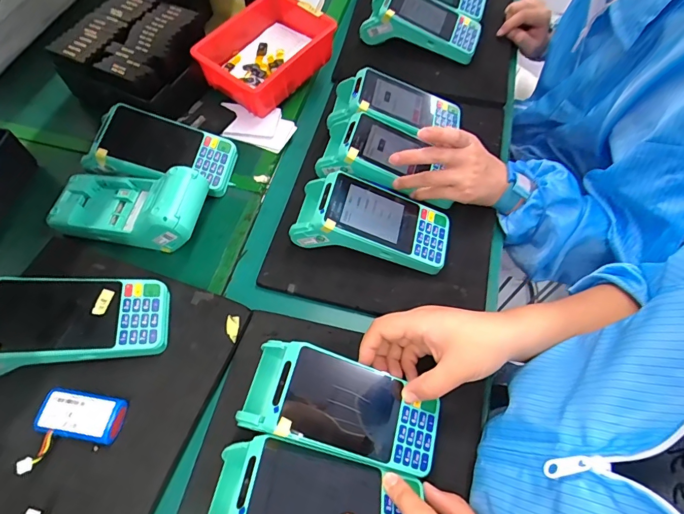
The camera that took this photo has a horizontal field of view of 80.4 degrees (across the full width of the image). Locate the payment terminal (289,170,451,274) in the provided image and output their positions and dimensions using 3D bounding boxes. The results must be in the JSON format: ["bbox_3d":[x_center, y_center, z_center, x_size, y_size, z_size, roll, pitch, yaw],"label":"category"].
[{"bbox_3d":[0.038,-0.048,0.457,0.169,0.058,0.094,14,62,7],"label":"payment terminal"}]

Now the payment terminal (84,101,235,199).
[{"bbox_3d":[-0.217,-0.125,0.493,0.162,0.061,0.085,10,62,5],"label":"payment terminal"}]

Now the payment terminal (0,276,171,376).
[{"bbox_3d":[-0.258,0.061,0.383,0.170,0.060,0.082,-7,62,-5],"label":"payment terminal"}]

